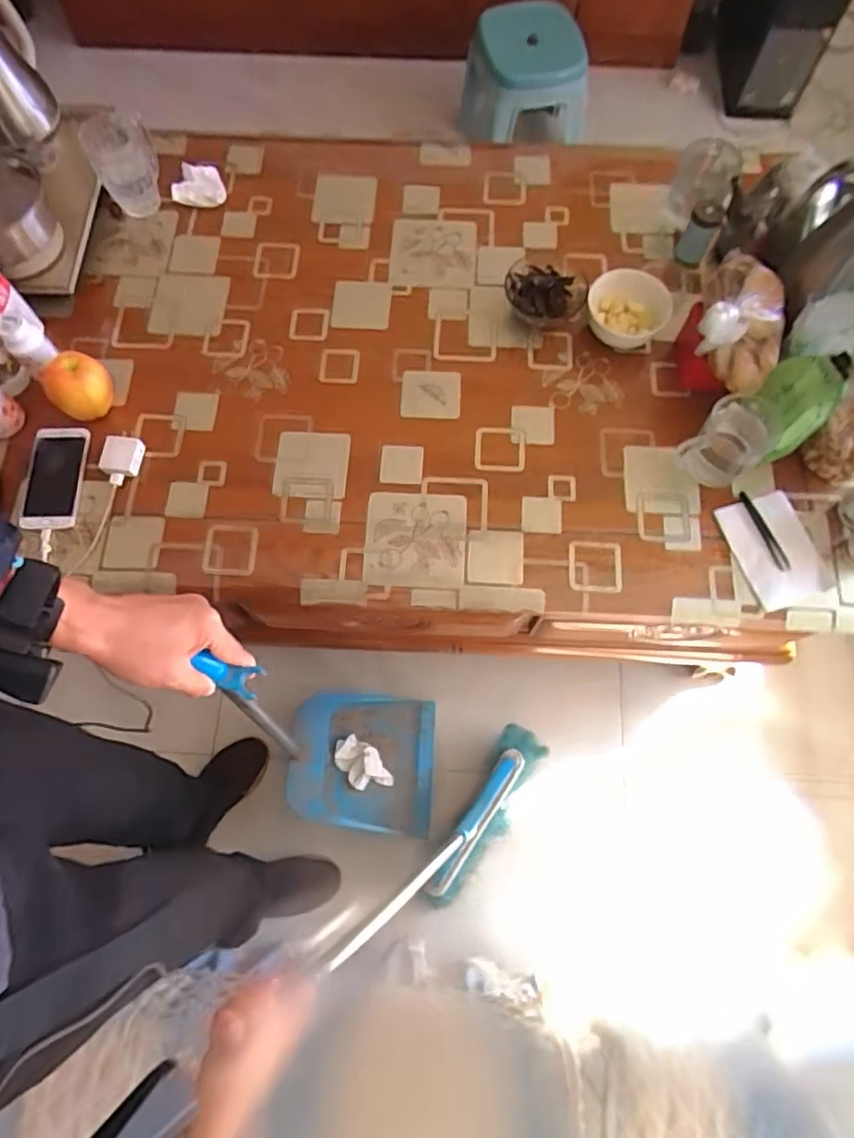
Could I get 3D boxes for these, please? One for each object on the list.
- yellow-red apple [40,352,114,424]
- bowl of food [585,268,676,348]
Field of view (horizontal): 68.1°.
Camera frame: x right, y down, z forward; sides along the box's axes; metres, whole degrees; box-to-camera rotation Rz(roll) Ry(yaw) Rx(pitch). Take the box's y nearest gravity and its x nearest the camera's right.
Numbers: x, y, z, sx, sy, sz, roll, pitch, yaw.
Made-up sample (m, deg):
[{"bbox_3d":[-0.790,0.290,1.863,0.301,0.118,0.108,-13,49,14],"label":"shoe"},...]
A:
[{"bbox_3d":[-0.466,-0.242,0.855,0.076,0.092,0.076,40,78,13],"label":"yellow-red apple"},{"bbox_3d":[0.277,-0.359,0.884,0.107,0.066,0.086,30,76,10],"label":"bowl of food"}]

